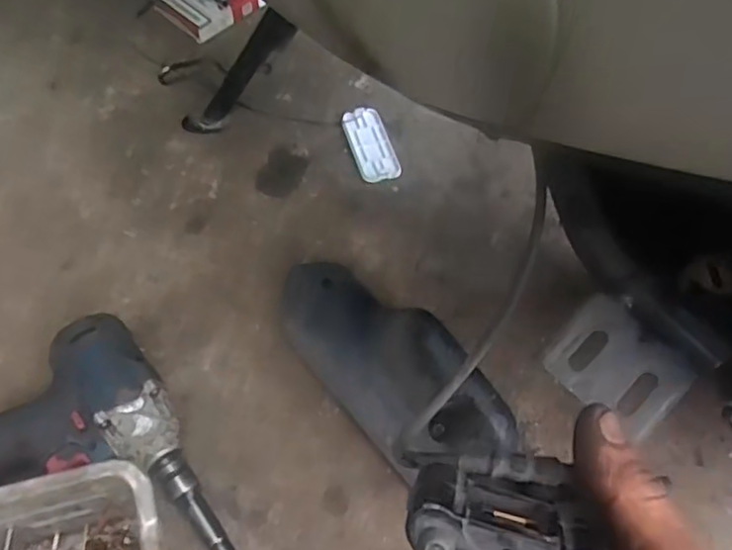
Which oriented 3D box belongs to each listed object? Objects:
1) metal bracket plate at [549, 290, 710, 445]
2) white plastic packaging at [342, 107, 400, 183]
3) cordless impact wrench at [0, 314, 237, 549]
[{"bbox_3d":[0.148,0.051,0.351,0.072,0.013,0.064,37,66,19],"label":"metal bracket plate"},{"bbox_3d":[0.004,-0.138,0.643,0.042,0.005,0.092,-14,64,-10],"label":"white plastic packaging"},{"bbox_3d":[-0.232,0.178,0.424,0.244,0.086,0.230,-32,68,-18],"label":"cordless impact wrench"}]

